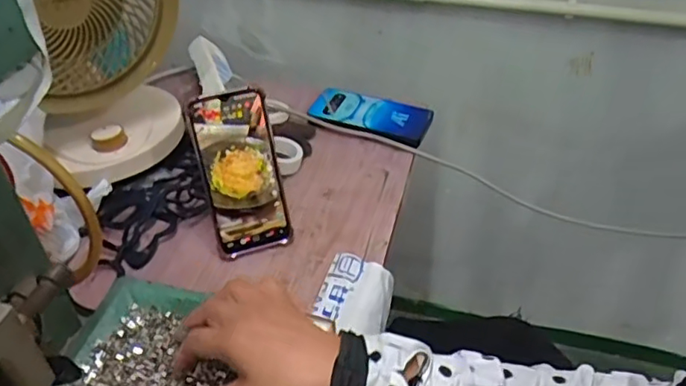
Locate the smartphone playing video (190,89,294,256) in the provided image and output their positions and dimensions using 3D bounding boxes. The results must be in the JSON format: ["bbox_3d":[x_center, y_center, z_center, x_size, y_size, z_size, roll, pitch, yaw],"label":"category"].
[{"bbox_3d":[-0.101,-0.017,0.589,0.074,0.165,0.010,-16,19,-18],"label":"smartphone playing video"}]

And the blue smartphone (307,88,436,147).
[{"bbox_3d":[0.038,-0.108,0.776,0.155,0.012,0.072,17,45,17],"label":"blue smartphone"}]

